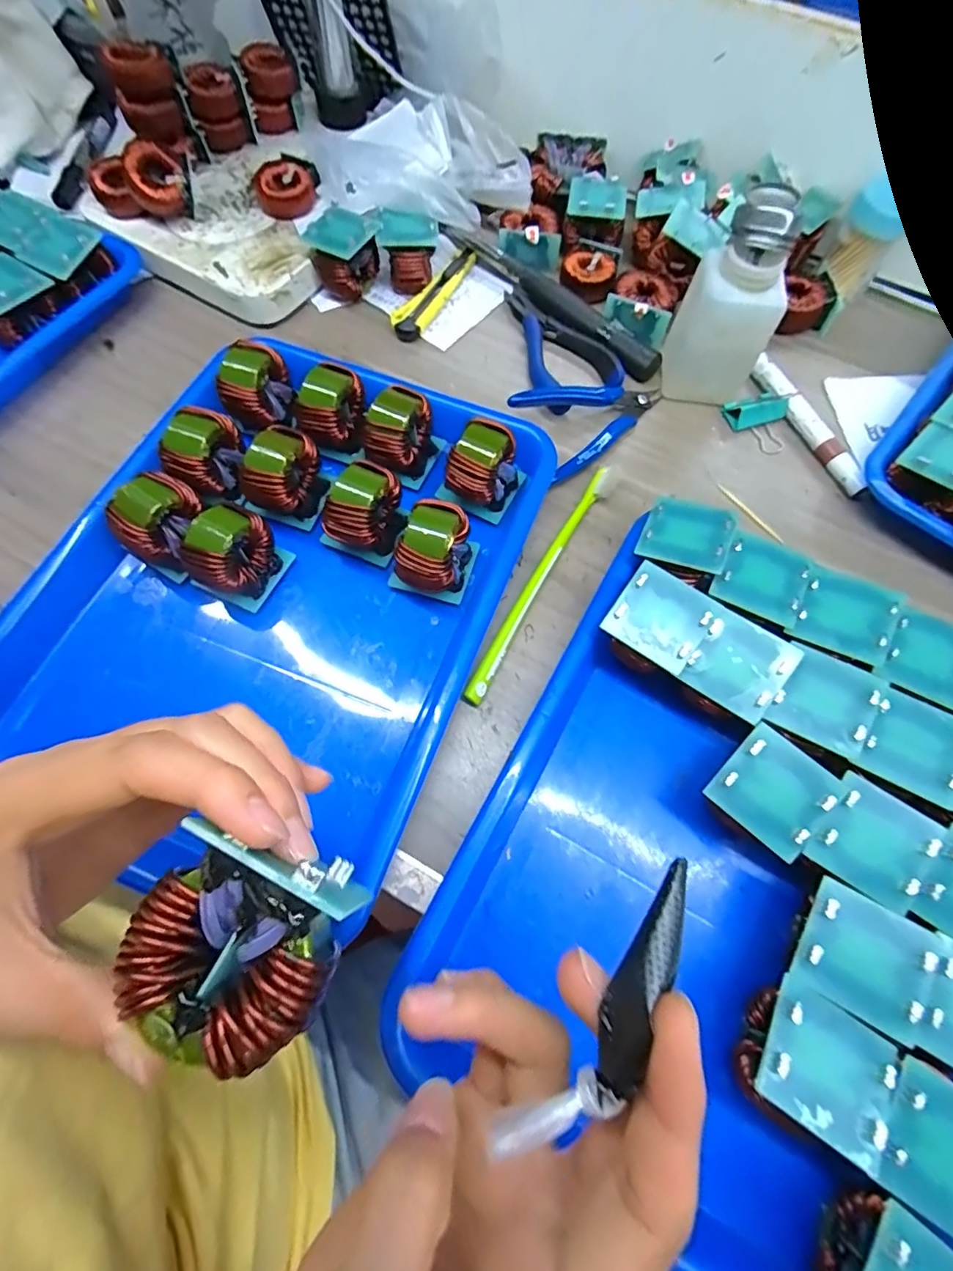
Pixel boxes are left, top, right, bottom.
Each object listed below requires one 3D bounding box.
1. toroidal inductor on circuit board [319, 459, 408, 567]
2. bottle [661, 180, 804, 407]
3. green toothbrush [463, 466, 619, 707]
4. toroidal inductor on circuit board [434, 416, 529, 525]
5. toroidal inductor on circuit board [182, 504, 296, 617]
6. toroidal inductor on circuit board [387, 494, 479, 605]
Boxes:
[{"bbox_3d":[-0.070,-0.076,0.321,0.046,0.048,0.047,19,68,6],"label":"toroidal inductor on circuit board"},{"bbox_3d":[0.165,-0.215,0.350,0.051,0.116,0.061,-4,67,-4],"label":"bottle"},{"bbox_3d":[0.043,-0.037,0.331,0.014,0.014,0.187,30,69,10],"label":"green toothbrush"},{"bbox_3d":[0.003,-0.103,0.337,0.041,0.055,0.044,29,69,9],"label":"toroidal inductor on circuit board"},{"bbox_3d":[-0.142,-0.046,0.306,0.039,0.049,0.045,24,68,8],"label":"toroidal inductor on circuit board"},{"bbox_3d":[-0.025,-0.049,0.312,0.047,0.049,0.050,24,68,8],"label":"toroidal inductor on circuit board"}]

